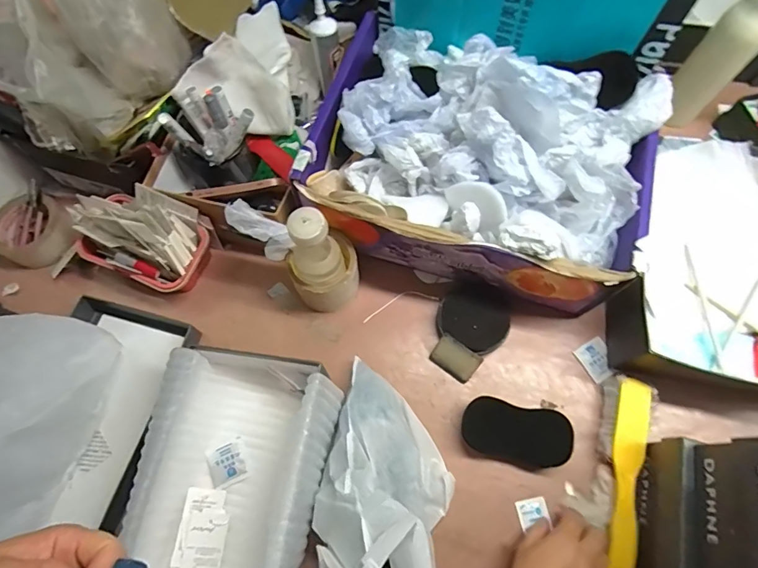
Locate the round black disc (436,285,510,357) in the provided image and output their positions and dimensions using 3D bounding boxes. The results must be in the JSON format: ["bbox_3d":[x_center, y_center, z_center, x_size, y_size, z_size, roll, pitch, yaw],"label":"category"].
[{"bbox_3d":[0.123,0.047,0.581,0.092,0.036,0.084,31,73,12],"label":"round black disc"}]

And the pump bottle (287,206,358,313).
[{"bbox_3d":[-0.068,-0.025,0.531,0.082,0.183,0.069,-31,71,-10],"label":"pump bottle"}]

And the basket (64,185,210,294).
[{"bbox_3d":[-0.316,-0.059,0.589,0.172,0.120,0.106,18,70,8],"label":"basket"}]

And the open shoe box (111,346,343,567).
[{"bbox_3d":[-0.161,0.233,0.477,0.197,0.102,0.300,5,69,3],"label":"open shoe box"}]

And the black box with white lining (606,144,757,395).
[{"bbox_3d":[0.454,-0.020,0.565,0.258,0.107,0.321,13,70,6],"label":"black box with white lining"}]

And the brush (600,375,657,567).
[{"bbox_3d":[0.281,0.221,0.503,0.049,0.030,0.225,14,67,6],"label":"brush"}]

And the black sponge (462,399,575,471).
[{"bbox_3d":[0.165,0.180,0.526,0.123,0.035,0.066,10,69,5],"label":"black sponge"}]

